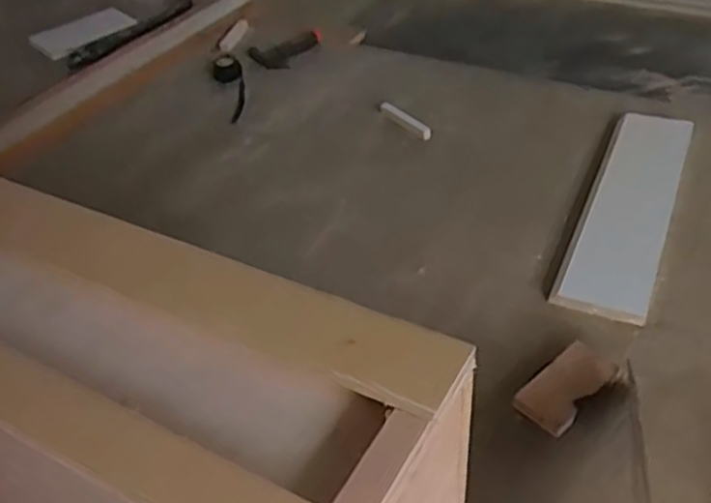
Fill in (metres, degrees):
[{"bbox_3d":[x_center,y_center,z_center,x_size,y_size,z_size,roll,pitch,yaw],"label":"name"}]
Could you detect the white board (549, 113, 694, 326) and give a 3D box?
[{"bbox_3d":[0.396,-0.069,1.029,0.115,0.012,0.445,19,50,17],"label":"white board"}]

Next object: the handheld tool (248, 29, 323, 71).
[{"bbox_3d":[-0.145,-0.415,1.457,0.095,0.019,0.154,19,46,25],"label":"handheld tool"}]

